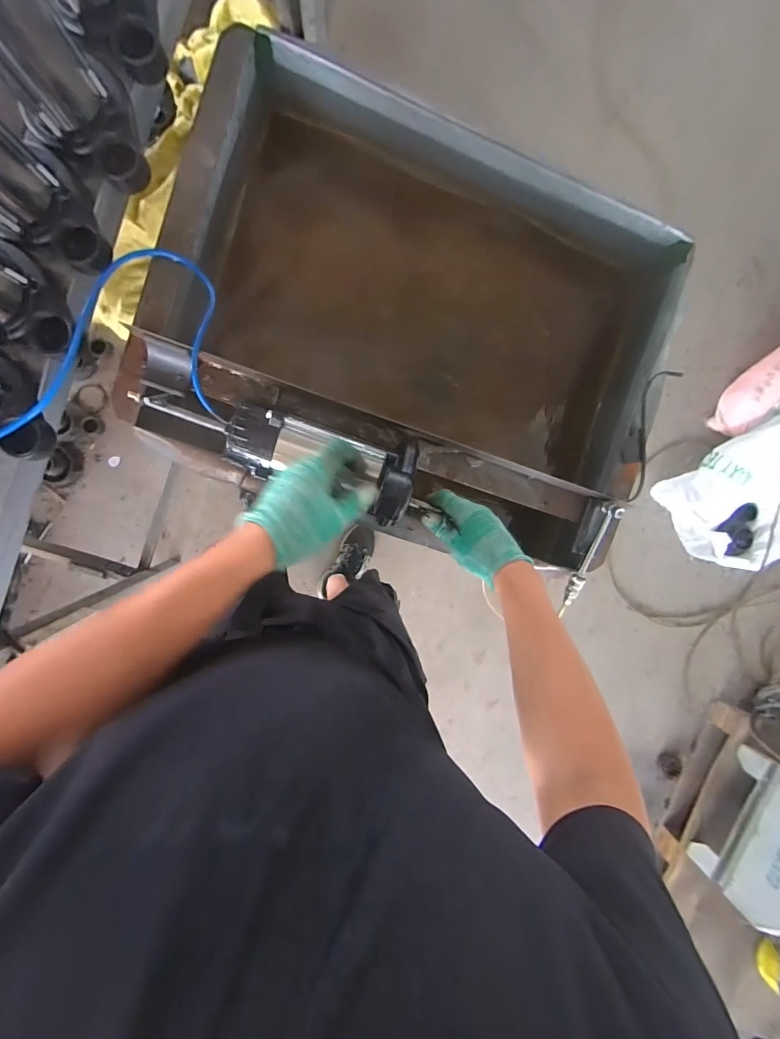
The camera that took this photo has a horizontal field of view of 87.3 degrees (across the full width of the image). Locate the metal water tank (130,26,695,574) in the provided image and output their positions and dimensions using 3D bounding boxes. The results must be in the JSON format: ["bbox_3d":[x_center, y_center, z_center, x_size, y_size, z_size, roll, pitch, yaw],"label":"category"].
[{"bbox_3d":[0.052,-0.288,0.682,0.727,0.250,0.568,20,93,-8],"label":"metal water tank"}]

